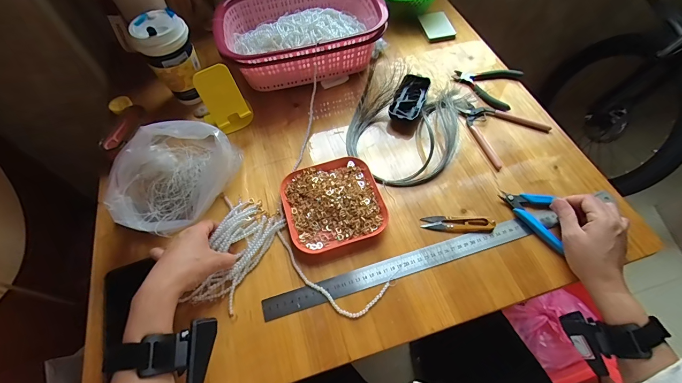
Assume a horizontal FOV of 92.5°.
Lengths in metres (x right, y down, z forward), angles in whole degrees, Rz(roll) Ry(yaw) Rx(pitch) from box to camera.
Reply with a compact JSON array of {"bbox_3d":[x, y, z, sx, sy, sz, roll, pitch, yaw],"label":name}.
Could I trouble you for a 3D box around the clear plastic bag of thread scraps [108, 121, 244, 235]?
[{"bbox_3d":[-0.233,-0.022,0.468,0.124,0.122,0.178,18,62,14],"label":"clear plastic bag of thread scraps"}]

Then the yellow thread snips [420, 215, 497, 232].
[{"bbox_3d":[0.169,0.046,0.471,0.100,0.008,0.026,1,59,5],"label":"yellow thread snips"}]

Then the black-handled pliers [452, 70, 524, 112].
[{"bbox_3d":[0.269,-0.203,0.614,0.114,0.015,0.097,22,63,16],"label":"black-handled pliers"}]

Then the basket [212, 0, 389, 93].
[{"bbox_3d":[-0.075,-0.306,0.643,0.295,0.103,0.208,-14,59,-5],"label":"basket"}]

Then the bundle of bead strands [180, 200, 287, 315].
[{"bbox_3d":[-0.147,0.080,0.455,0.077,0.032,0.158,17,62,14],"label":"bundle of bead strands"}]

